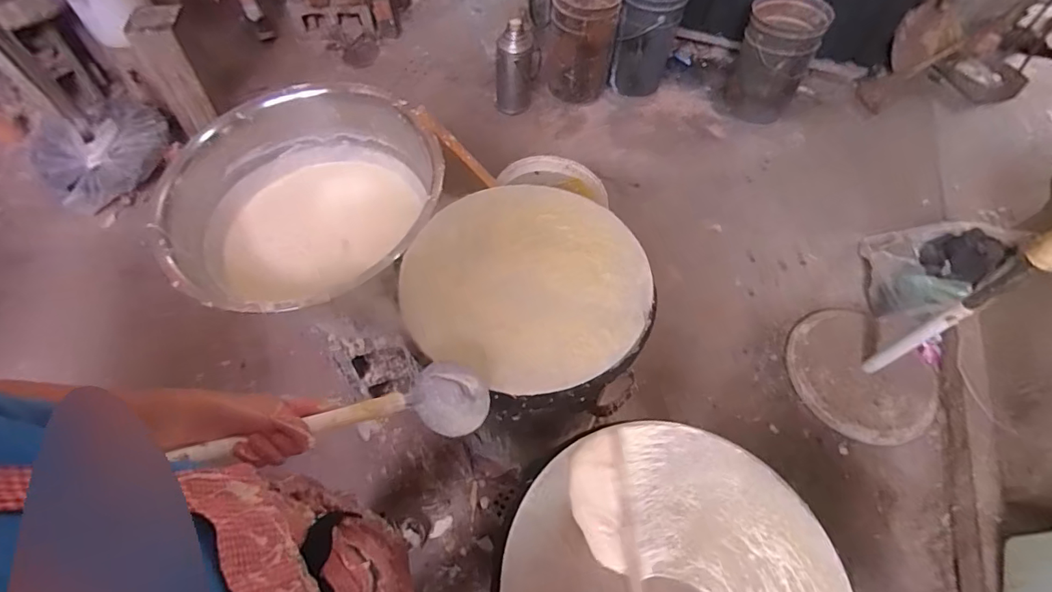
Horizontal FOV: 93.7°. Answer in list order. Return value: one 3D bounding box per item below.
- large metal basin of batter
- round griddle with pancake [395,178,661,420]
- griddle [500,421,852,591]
[{"bbox_3d":[-0.432,-0.167,1.020,0.512,0.250,0.524,1,57,-1],"label":"large metal basin of batter"},{"bbox_3d":[0.006,-0.022,0.767,0.372,0.053,0.362,1,57,-1],"label":"round griddle with pancake"},{"bbox_3d":[0.173,0.328,0.552,0.381,0.031,0.365,1,57,-1],"label":"griddle"}]

